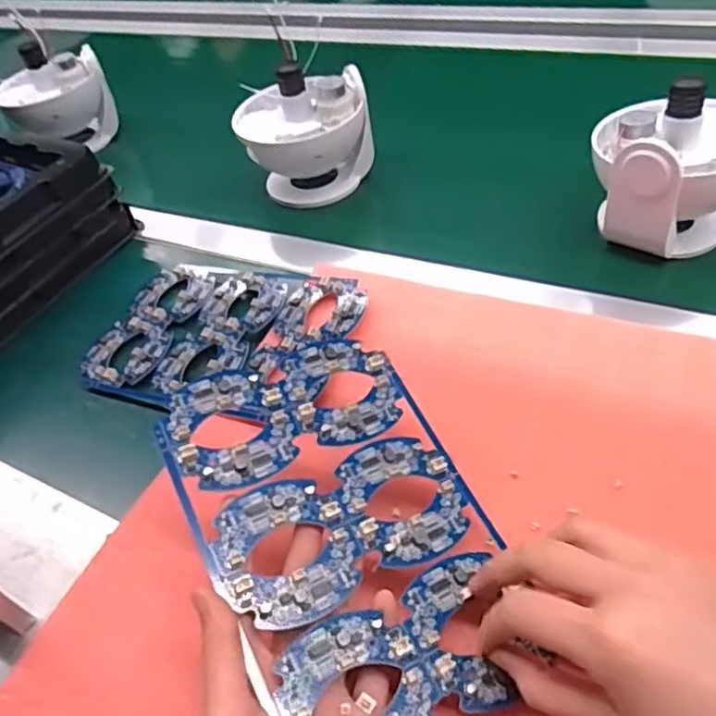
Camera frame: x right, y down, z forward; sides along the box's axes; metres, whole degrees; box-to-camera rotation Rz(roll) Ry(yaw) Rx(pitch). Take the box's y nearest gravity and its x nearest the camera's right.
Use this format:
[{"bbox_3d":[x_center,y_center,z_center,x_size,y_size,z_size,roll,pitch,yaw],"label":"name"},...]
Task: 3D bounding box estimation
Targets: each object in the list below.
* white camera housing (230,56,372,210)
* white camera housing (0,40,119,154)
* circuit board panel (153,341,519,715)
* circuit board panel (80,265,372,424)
[{"bbox_3d":[-0.046,-0.199,0.605,0.119,0.116,0.083,-12,46,2],"label":"white camera housing"},{"bbox_3d":[-0.340,-0.290,0.739,0.116,0.097,0.088,-26,47,-12],"label":"white camera housing"},{"bbox_3d":[-0.005,0.082,0.321,0.136,0.009,0.202,-18,60,-24],"label":"circuit board panel"},{"bbox_3d":[-0.101,-0.017,0.488,0.195,0.010,0.130,8,52,23],"label":"circuit board panel"}]

